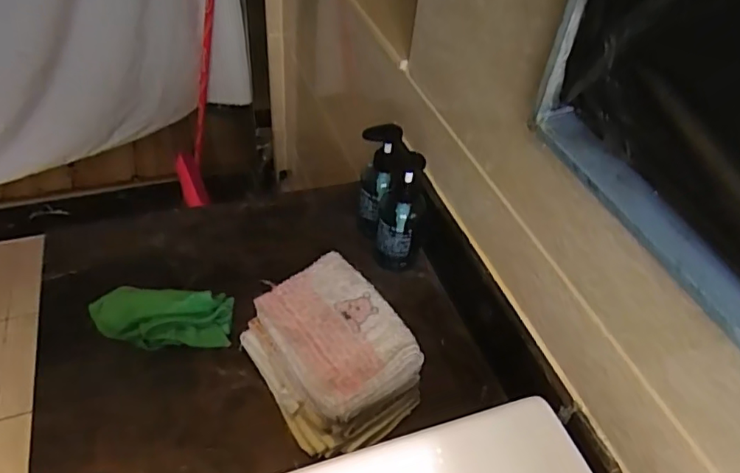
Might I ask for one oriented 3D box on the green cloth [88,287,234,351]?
[{"bbox_3d":[-0.256,0.093,0.657,0.175,0.055,0.066,9,45,2],"label":"green cloth"}]

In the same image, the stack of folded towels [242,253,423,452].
[{"bbox_3d":[-0.045,0.130,0.616,0.138,0.106,0.193,-27,53,-29],"label":"stack of folded towels"}]

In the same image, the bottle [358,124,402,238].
[{"bbox_3d":[0.012,-0.072,0.761,0.054,0.151,0.068,7,45,1],"label":"bottle"}]

